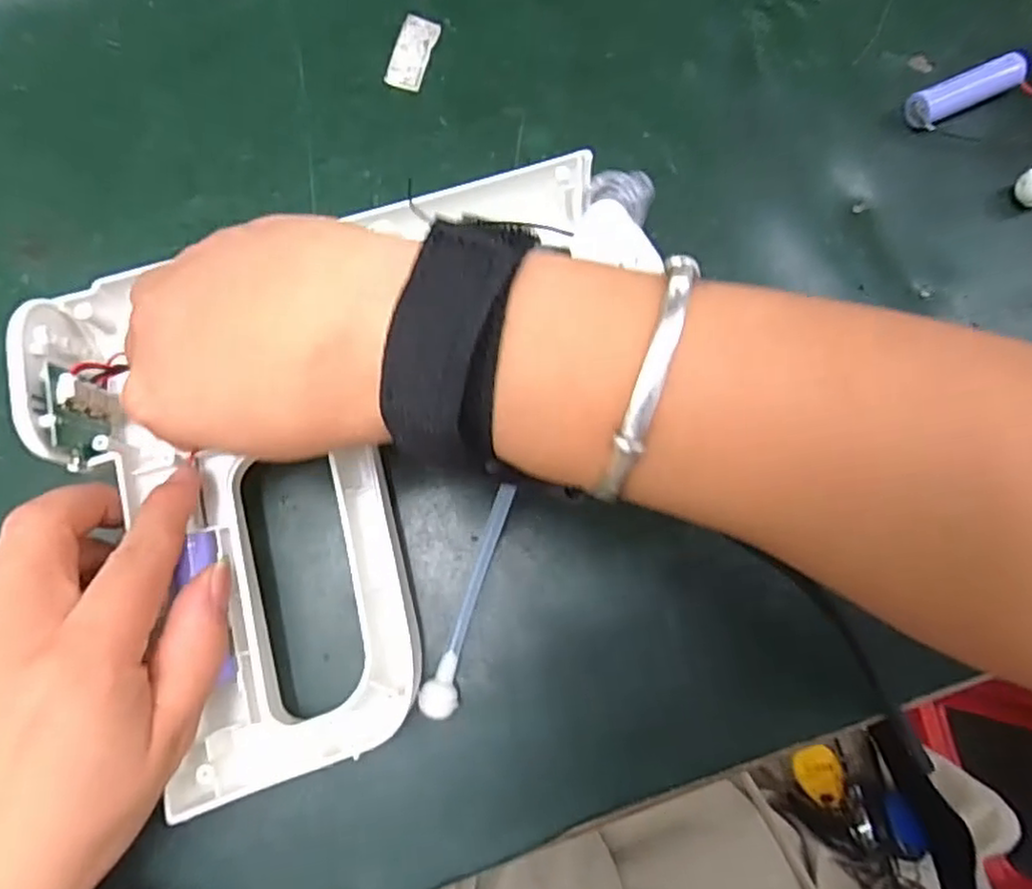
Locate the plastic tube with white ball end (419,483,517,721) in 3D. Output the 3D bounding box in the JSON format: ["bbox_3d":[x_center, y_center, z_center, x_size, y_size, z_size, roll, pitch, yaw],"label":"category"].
[{"bbox_3d":[-0.017,0.056,0.248,0.012,0.015,0.084,15,79,3],"label":"plastic tube with white ball end"}]

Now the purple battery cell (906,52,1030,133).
[{"bbox_3d":[0.192,-0.151,0.292,0.048,0.015,0.016,-27,80,-5],"label":"purple battery cell"}]

